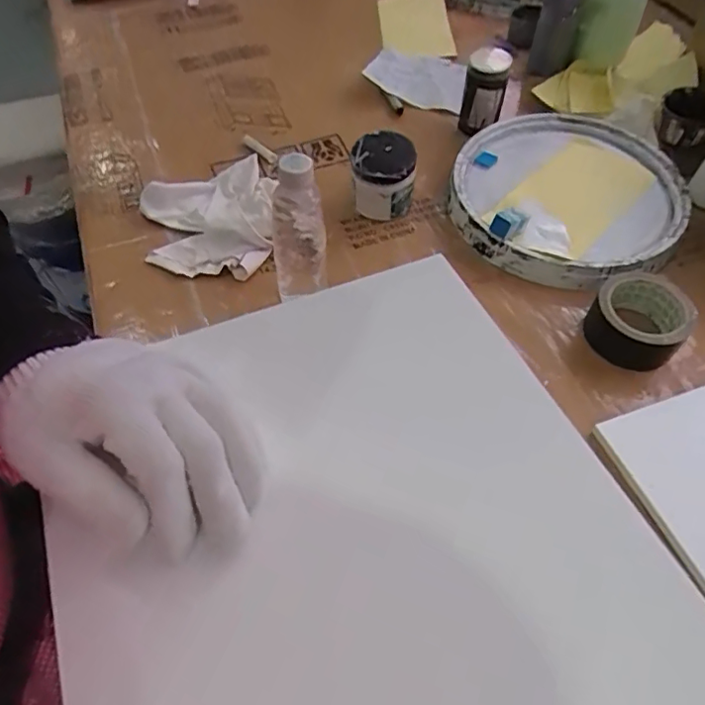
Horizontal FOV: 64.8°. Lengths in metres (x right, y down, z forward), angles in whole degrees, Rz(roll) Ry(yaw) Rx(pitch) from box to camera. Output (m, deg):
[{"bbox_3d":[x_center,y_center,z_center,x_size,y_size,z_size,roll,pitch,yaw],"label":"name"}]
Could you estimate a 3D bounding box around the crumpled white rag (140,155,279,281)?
[{"bbox_3d":[-0.183,-0.170,0.697,0.171,0.038,0.186,-2,55,0],"label":"crumpled white rag"}]

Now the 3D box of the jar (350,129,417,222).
[{"bbox_3d":[0.038,-0.216,0.693,0.076,0.086,0.074,-1,55,1],"label":"jar"}]

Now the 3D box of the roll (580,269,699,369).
[{"bbox_3d":[0.301,-0.037,0.582,0.091,0.050,0.091,-1,55,1],"label":"roll"}]

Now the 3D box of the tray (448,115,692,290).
[{"bbox_3d":[0.259,-0.199,0.674,0.264,0.053,0.242,-1,55,1],"label":"tray"}]

